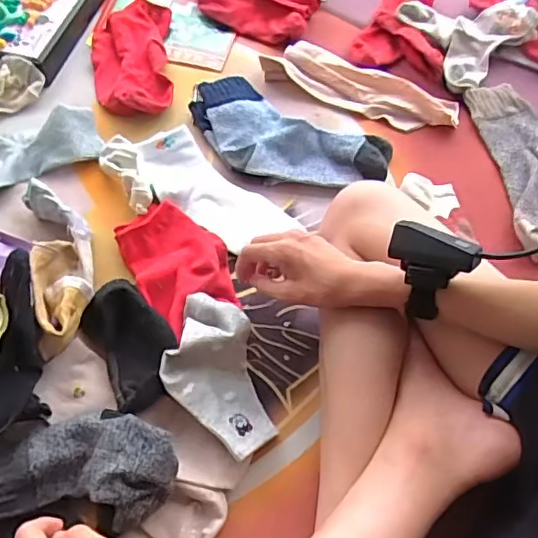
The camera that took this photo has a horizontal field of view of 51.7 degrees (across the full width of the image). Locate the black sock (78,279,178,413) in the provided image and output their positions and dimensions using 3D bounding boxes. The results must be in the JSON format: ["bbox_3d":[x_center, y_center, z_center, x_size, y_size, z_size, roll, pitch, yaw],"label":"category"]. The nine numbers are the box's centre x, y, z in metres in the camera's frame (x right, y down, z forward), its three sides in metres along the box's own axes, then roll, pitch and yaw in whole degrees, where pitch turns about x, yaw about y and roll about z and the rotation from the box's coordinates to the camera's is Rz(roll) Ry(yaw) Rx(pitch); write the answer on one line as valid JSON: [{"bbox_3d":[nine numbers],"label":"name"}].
[{"bbox_3d":[-0.137,0.070,0.550,0.074,0.037,0.137,-26,63,-20],"label":"black sock"}]

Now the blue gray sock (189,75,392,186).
[{"bbox_3d":[0.016,-0.169,0.697,0.261,0.026,0.126,29,59,13],"label":"blue gray sock"}]

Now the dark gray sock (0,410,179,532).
[{"bbox_3d":[-0.162,0.170,0.479,0.162,0.062,0.089,4,57,-2],"label":"dark gray sock"}]

